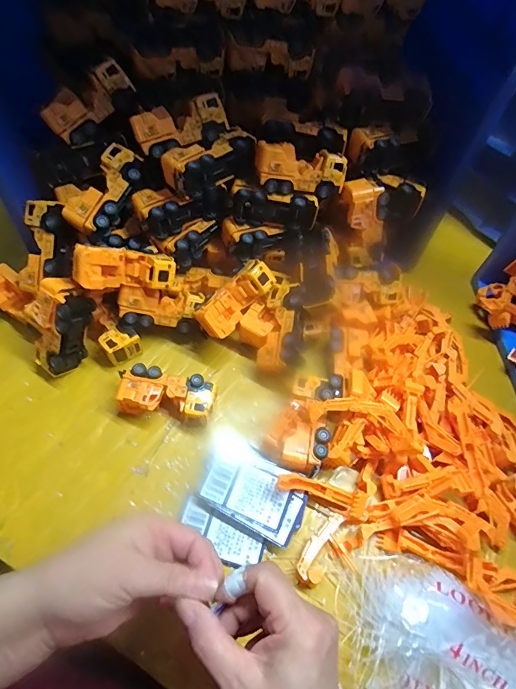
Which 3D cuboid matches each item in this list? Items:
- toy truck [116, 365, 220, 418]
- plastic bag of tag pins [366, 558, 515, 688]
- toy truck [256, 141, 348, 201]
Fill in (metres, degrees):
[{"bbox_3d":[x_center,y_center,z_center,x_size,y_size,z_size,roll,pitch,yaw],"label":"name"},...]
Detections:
[{"bbox_3d":[-0.094,0.051,0.437,0.097,0.034,0.045,9,58,0],"label":"toy truck"},{"bbox_3d":[0.151,0.255,0.327,0.139,0.033,0.128,24,59,9],"label":"plastic bag of tag pins"},{"bbox_3d":[0.045,-0.191,0.451,0.098,0.043,0.043,-2,58,-7],"label":"toy truck"}]

